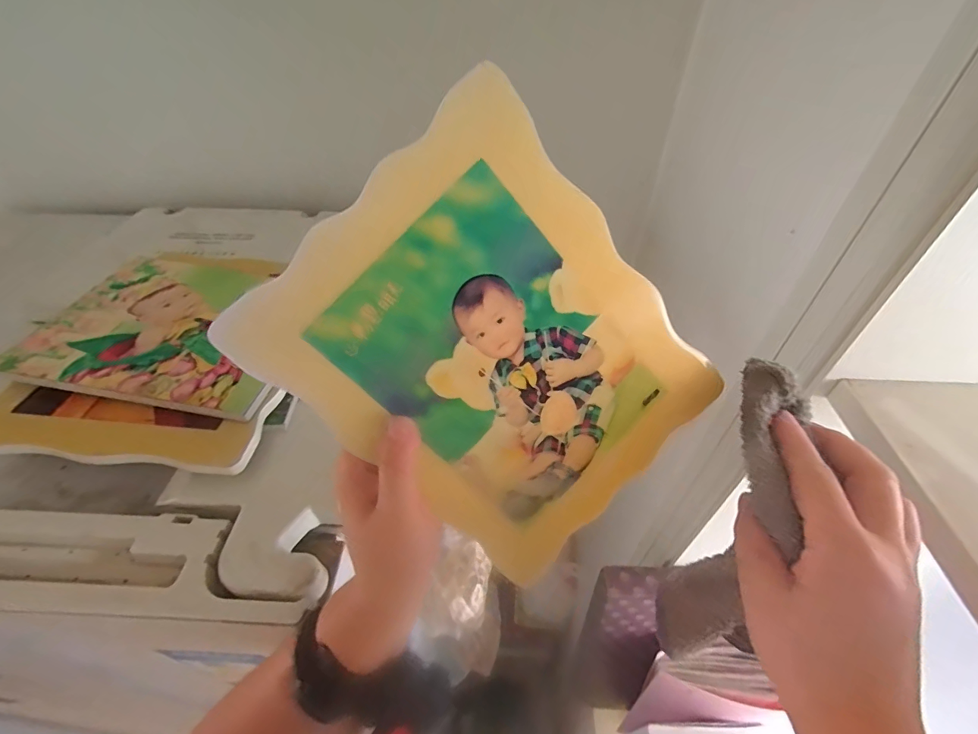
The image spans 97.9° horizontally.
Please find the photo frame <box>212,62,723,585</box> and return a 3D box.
[{"bbox_3d":[0.010,-0.001,0.239,0.177,0.228,0.011,-45,20,1],"label":"photo frame"}]

